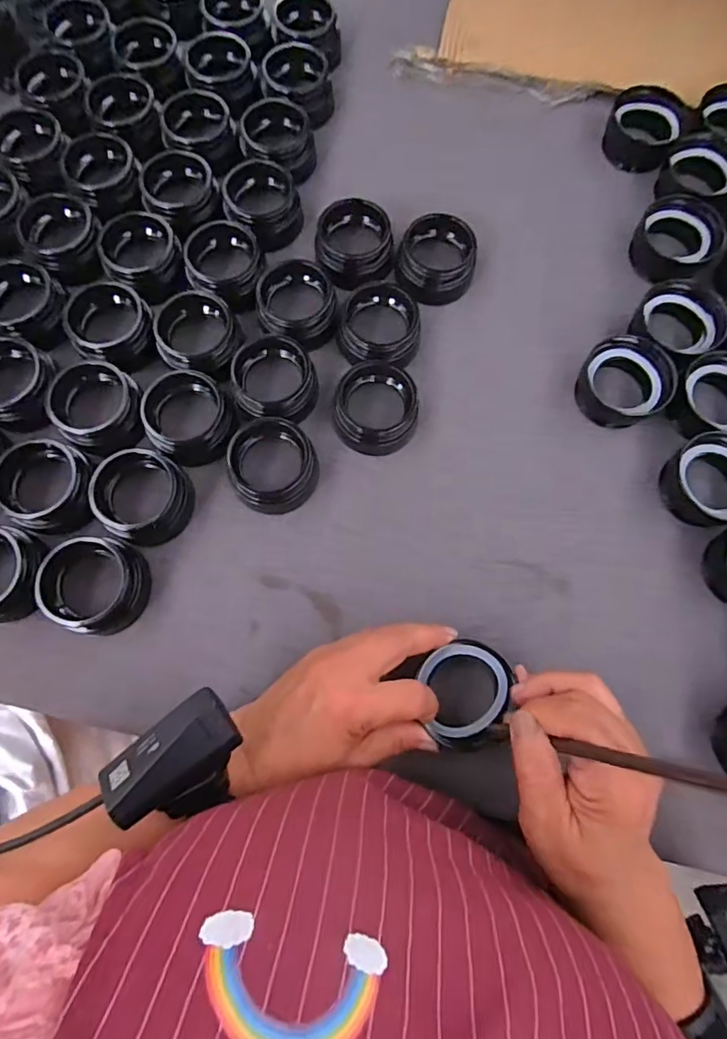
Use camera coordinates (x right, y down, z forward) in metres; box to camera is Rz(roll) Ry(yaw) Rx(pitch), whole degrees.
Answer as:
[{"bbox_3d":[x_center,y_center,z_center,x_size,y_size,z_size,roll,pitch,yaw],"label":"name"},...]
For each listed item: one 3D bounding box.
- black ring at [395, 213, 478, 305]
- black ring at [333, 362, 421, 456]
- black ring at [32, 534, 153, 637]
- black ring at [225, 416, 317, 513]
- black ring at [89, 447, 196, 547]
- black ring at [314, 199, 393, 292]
[{"bbox_3d":[0.063,-0.223,0.438,0.066,0.041,0.068,35,78,8],"label":"black ring"},{"bbox_3d":[0.010,-0.087,0.403,0.065,0.032,0.065,0,76,0],"label":"black ring"},{"bbox_3d":[-0.188,0.047,0.360,0.063,0.039,0.062,0,76,0],"label":"black ring"},{"bbox_3d":[-0.066,-0.038,0.379,0.060,0.034,0.063,0,76,0],"label":"black ring"},{"bbox_3d":[-0.162,-0.017,0.375,0.065,0.027,0.061,0,76,0],"label":"black ring"},{"bbox_3d":[-0.008,-0.233,0.440,0.067,0.038,0.066,-2,76,-1],"label":"black ring"}]

